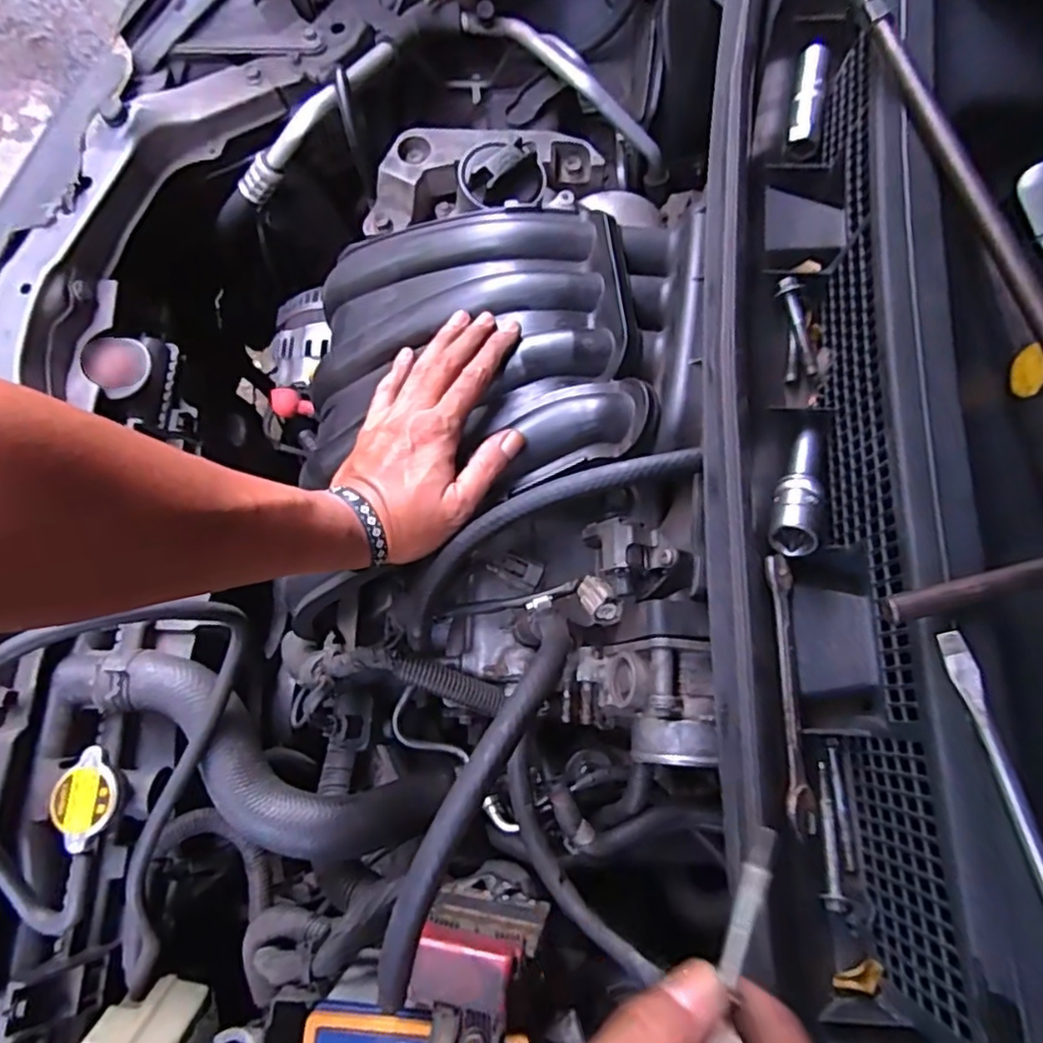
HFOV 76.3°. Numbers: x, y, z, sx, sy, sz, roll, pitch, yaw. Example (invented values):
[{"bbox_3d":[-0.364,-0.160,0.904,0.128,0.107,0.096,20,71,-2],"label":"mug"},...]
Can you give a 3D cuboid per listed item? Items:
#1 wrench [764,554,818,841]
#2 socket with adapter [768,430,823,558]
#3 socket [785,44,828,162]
[{"bbox_3d":[0.114,0.071,0.283,0.015,0.011,0.114,0,75,-2],"label":"wrench"},{"bbox_3d":[0.131,-0.018,0.311,0.021,0.017,0.070,20,60,3],"label":"socket with adapter"},{"bbox_3d":[0.167,-0.246,0.388,0.017,0.016,0.069,12,75,1],"label":"socket"}]

